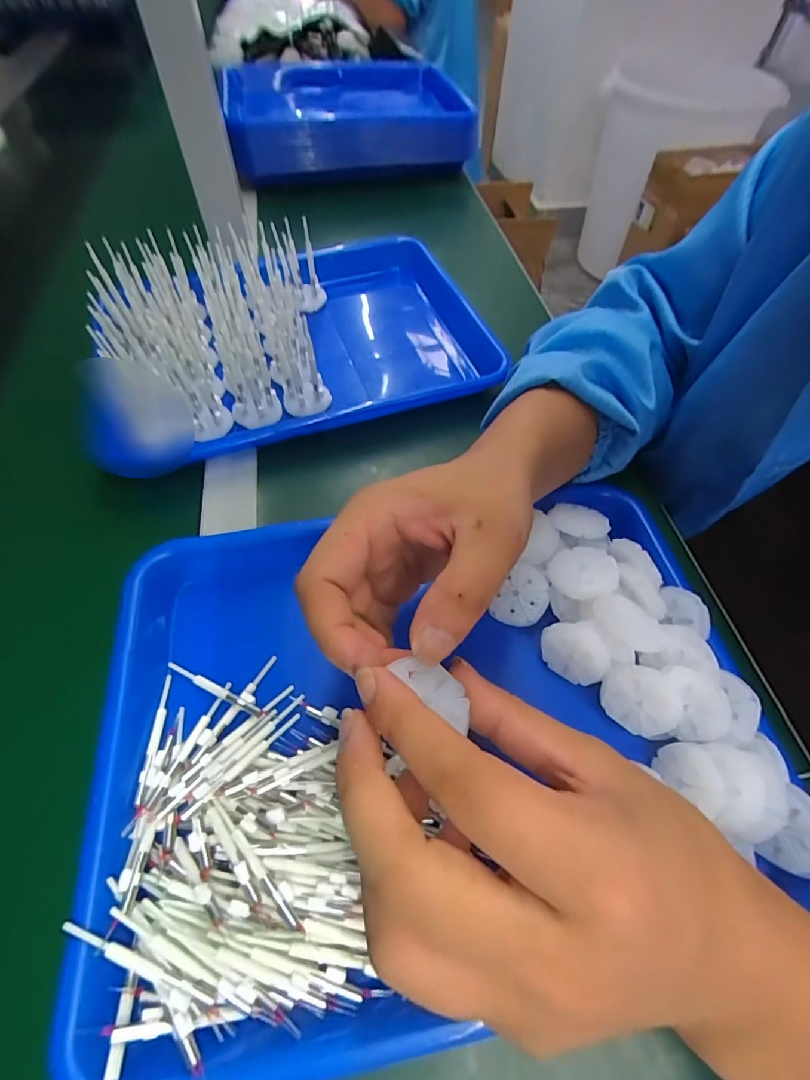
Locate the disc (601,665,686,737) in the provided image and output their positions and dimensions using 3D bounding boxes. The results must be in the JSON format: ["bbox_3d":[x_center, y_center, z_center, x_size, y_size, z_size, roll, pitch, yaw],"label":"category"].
[{"bbox_3d":[0.122,0.084,0.243,0.036,0.035,0.008,13,13,26],"label":"disc"}]

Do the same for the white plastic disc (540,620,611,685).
[{"bbox_3d":[0.095,0.063,0.259,0.009,0.035,0.035,-22,101,-50],"label":"white plastic disc"}]

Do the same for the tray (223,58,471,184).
[{"bbox_3d":[-0.085,-0.617,0.680,0.331,0.071,0.257,-10,57,-8],"label":"tray"}]

